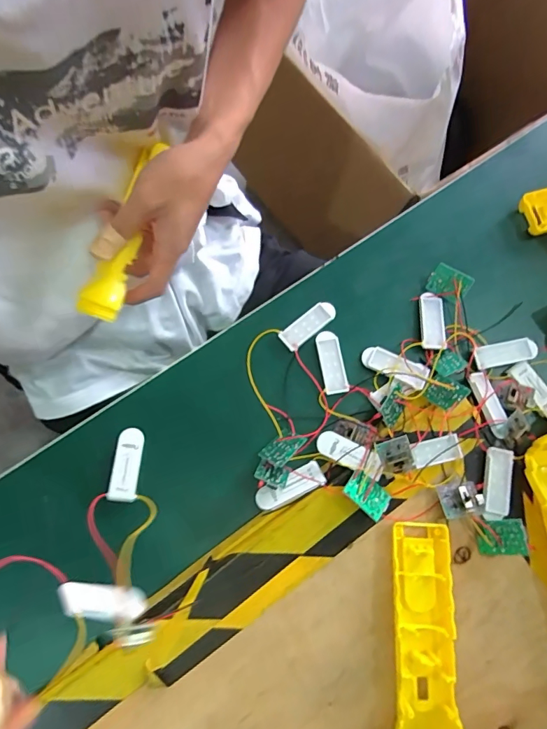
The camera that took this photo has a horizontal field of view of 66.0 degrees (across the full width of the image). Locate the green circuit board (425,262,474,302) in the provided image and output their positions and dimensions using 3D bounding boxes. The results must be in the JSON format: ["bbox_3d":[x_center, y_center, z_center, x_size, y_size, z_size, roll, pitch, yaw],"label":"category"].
[{"bbox_3d":[0.163,-0.075,0.392,0.035,0.008,0.028,35,109,18],"label":"green circuit board"}]

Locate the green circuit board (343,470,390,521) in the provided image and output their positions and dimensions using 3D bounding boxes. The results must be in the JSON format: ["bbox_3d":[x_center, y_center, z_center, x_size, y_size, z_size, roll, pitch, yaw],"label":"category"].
[{"bbox_3d":[0.073,0.103,0.333,0.034,0.008,0.026,40,61,4],"label":"green circuit board"}]

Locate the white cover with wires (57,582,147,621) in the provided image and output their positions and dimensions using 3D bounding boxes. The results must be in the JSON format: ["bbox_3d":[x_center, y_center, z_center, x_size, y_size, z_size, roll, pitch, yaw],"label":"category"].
[{"bbox_3d":[-0.106,0.149,0.265,0.056,0.012,0.017,29,71,-32],"label":"white cover with wires"}]

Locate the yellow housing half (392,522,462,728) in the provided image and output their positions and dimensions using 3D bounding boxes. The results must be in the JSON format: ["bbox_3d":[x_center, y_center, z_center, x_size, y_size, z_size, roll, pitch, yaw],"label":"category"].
[{"bbox_3d":[0.108,0.202,0.308,0.047,0.023,0.159,2,74,-1],"label":"yellow housing half"}]

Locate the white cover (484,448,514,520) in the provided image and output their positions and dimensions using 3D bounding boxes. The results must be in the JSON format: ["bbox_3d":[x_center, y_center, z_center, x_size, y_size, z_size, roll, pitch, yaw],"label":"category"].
[{"bbox_3d":[0.183,0.095,0.342,0.022,0.006,0.052,10,74,2],"label":"white cover"}]

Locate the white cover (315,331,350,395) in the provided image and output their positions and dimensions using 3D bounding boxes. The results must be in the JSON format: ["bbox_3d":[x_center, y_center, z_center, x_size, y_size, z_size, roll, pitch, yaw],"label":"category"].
[{"bbox_3d":[0.052,-0.003,0.380,0.022,0.004,0.057,-10,74,-4],"label":"white cover"}]

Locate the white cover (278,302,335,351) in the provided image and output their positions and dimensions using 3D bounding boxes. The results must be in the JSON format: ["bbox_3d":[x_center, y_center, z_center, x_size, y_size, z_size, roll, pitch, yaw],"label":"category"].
[{"bbox_3d":[0.031,-0.037,0.390,0.057,0.006,0.022,-41,79,-12],"label":"white cover"}]

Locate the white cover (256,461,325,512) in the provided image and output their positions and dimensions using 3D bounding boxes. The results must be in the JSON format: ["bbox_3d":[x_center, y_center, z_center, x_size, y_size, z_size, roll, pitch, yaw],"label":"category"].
[{"bbox_3d":[0.013,0.101,0.346,0.058,0.011,0.021,-25,76,-8],"label":"white cover"}]

